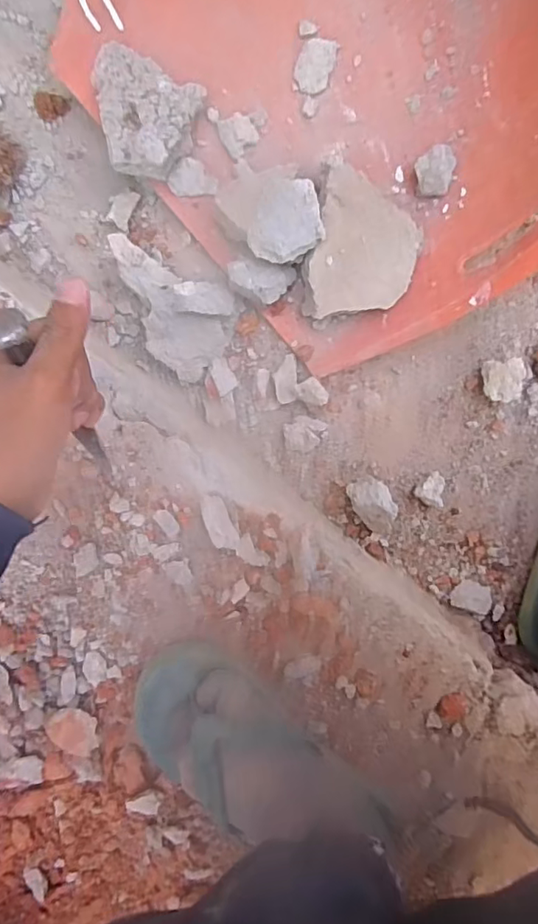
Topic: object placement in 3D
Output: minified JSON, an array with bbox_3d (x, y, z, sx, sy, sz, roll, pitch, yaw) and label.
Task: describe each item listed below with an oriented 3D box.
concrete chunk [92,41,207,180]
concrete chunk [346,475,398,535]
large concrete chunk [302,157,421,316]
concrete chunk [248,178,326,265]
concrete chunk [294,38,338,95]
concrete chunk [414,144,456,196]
[{"bbox_3d":[-0.115,-0.309,0.502,0.089,0.044,0.090,21,98,-1],"label":"concrete chunk"},{"bbox_3d":[0.110,0.046,0.573,0.041,0.035,0.065,-27,96,5],"label":"concrete chunk"},{"bbox_3d":[0.089,-0.195,0.521,0.096,0.033,0.125,15,98,-1],"label":"large concrete chunk"},{"bbox_3d":[0.015,-0.217,0.497,0.064,0.018,0.068,-3,97,2],"label":"concrete chunk"},{"bbox_3d":[0.042,-0.362,0.504,0.032,0.005,0.042,21,112,3],"label":"concrete chunk"},{"bbox_3d":[0.156,-0.272,0.520,0.035,0.023,0.042,-14,97,3],"label":"concrete chunk"}]

